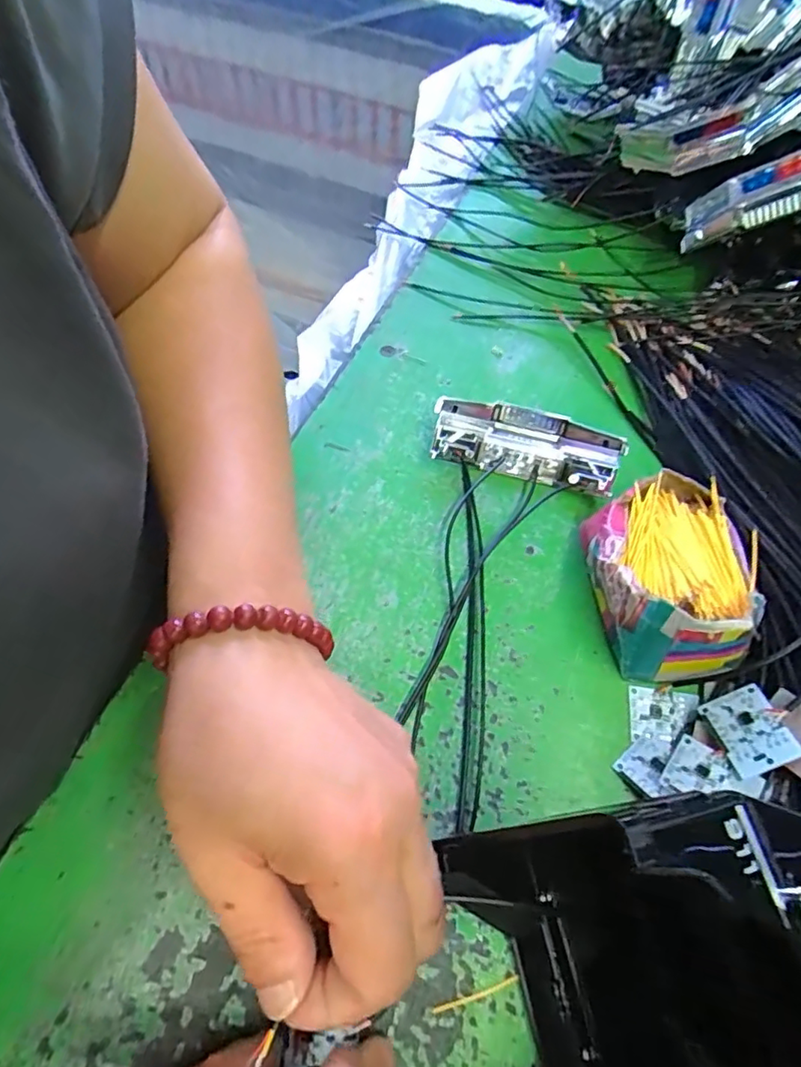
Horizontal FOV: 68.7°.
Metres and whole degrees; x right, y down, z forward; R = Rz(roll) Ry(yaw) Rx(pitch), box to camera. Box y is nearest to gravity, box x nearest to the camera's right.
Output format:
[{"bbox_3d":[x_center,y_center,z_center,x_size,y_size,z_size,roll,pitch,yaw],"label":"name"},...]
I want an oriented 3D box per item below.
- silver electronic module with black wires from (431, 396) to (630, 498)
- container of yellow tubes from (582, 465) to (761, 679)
[{"bbox_3d":[0.067,-0.049,0.313,0.096,0.020,0.042,12,60,6],"label":"silver electronic module with black wires"},{"bbox_3d":[0.126,0.017,0.267,0.073,0.042,0.089,-13,61,-9],"label":"container of yellow tubes"}]

